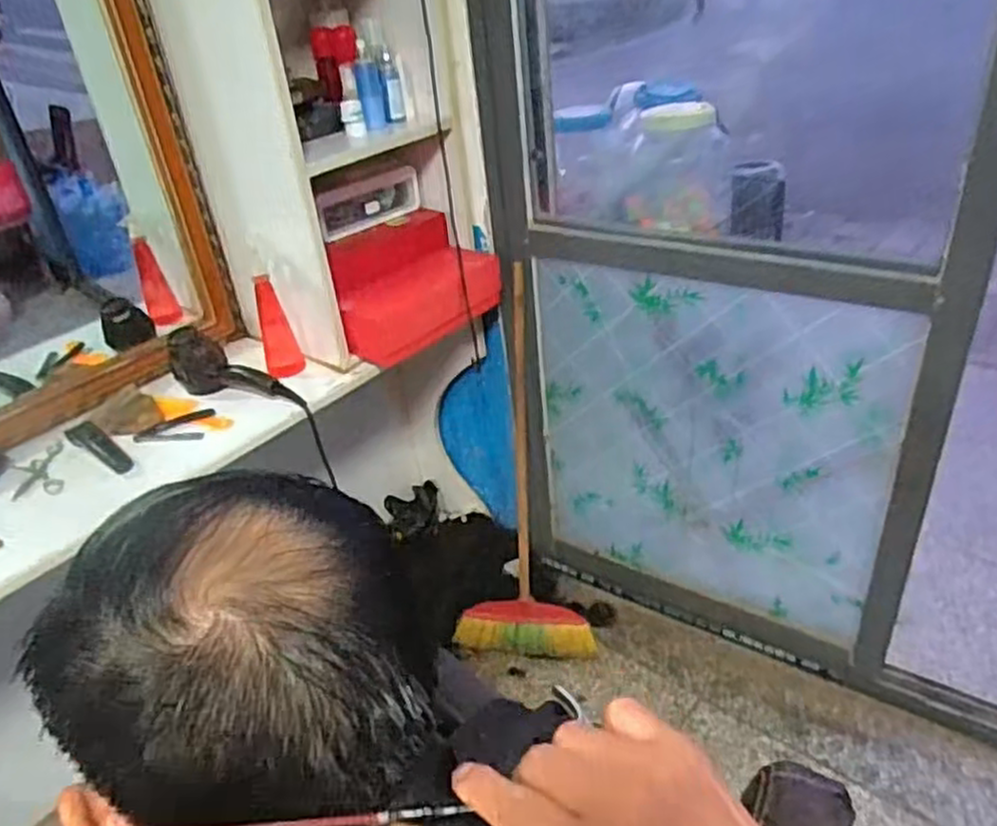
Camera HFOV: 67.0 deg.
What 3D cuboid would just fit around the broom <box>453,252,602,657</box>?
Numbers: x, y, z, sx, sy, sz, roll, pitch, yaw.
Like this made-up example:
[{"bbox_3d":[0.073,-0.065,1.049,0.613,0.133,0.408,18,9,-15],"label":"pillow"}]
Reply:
[{"bbox_3d":[0.031,0.124,1.637,0.296,0.849,0.088,-4,10,3],"label":"broom"}]

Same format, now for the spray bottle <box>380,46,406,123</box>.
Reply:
[{"bbox_3d":[-0.195,-0.599,1.378,0.033,0.122,0.044,-7,32,1],"label":"spray bottle"}]

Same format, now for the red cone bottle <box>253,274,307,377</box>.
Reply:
[{"bbox_3d":[-0.397,-0.153,1.347,0.065,0.172,0.056,-12,32,-7],"label":"red cone bottle"}]

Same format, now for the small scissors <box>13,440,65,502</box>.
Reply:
[{"bbox_3d":[-0.722,0.095,1.183,0.074,0.014,0.139,-18,35,-19],"label":"small scissors"}]

